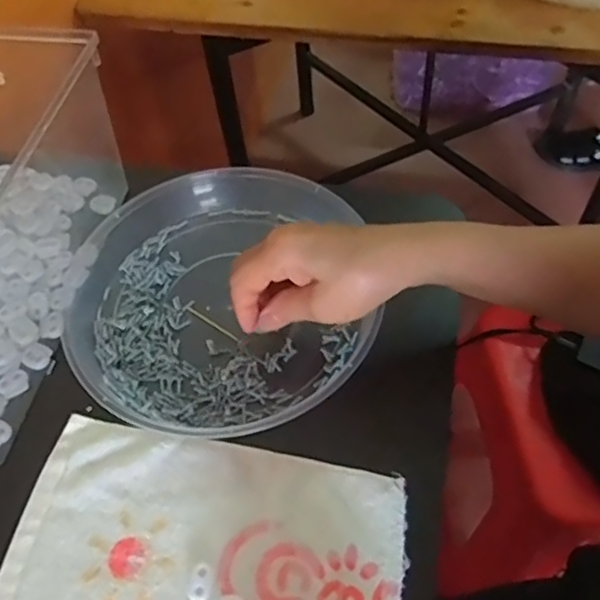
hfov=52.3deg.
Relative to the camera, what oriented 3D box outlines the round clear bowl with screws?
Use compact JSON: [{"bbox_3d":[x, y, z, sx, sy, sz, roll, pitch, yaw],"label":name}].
[{"bbox_3d":[-0.071,-0.008,0.462,0.226,0.041,0.210,-2,57,3],"label":"round clear bowl with screws"}]

